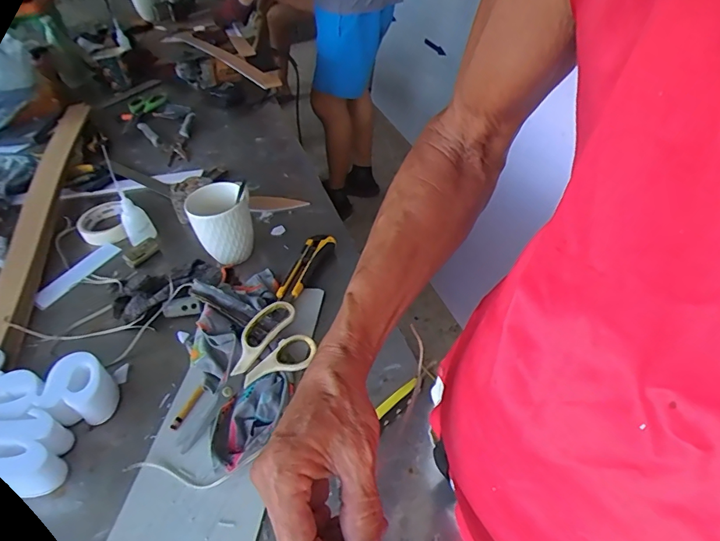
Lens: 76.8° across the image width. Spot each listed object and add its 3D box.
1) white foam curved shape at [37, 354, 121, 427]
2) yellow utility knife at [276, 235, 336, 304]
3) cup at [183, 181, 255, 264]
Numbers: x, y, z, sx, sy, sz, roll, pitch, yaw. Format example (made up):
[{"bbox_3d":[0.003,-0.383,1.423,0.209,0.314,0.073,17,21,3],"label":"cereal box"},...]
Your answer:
[{"bbox_3d":[-0.312,0.134,0.511,0.061,0.054,0.062,-9,44,-4],"label":"white foam curved shape"},{"bbox_3d":[-0.078,-0.004,0.649,0.038,0.022,0.135,14,47,20],"label":"yellow utility knife"},{"bbox_3d":[-0.197,-0.064,0.660,0.081,0.122,0.077,-3,44,3],"label":"cup"}]

